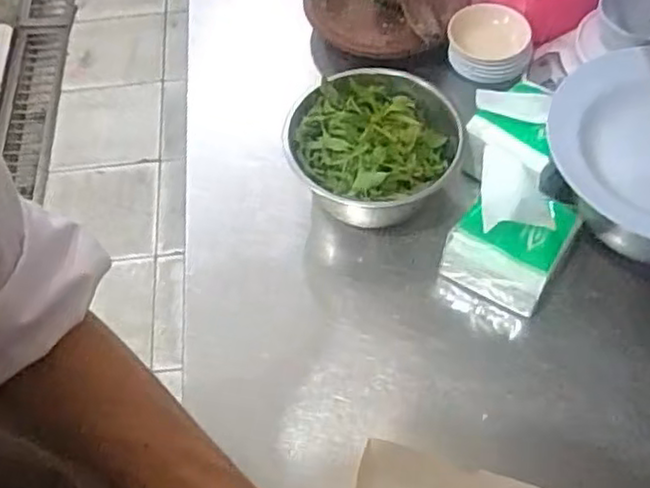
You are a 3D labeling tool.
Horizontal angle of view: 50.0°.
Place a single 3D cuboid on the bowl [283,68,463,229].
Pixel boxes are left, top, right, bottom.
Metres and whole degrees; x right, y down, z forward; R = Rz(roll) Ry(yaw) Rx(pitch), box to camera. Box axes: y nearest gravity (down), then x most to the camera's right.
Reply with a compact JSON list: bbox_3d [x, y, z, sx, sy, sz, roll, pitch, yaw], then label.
[{"bbox_3d":[0.048,-0.084,0.711,0.164,0.103,0.164,-2,56,3],"label":"bowl"}]

